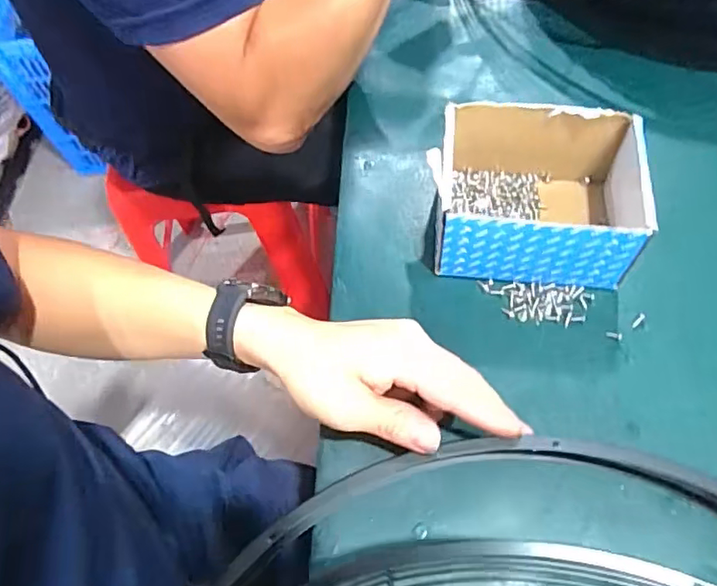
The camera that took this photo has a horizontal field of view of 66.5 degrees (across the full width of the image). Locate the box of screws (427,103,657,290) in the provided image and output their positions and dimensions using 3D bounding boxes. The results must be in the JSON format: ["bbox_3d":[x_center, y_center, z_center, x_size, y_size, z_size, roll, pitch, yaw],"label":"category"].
[{"bbox_3d":[0.128,-0.068,0.397,0.134,0.075,0.111,3,61,8],"label":"box of screws"}]

